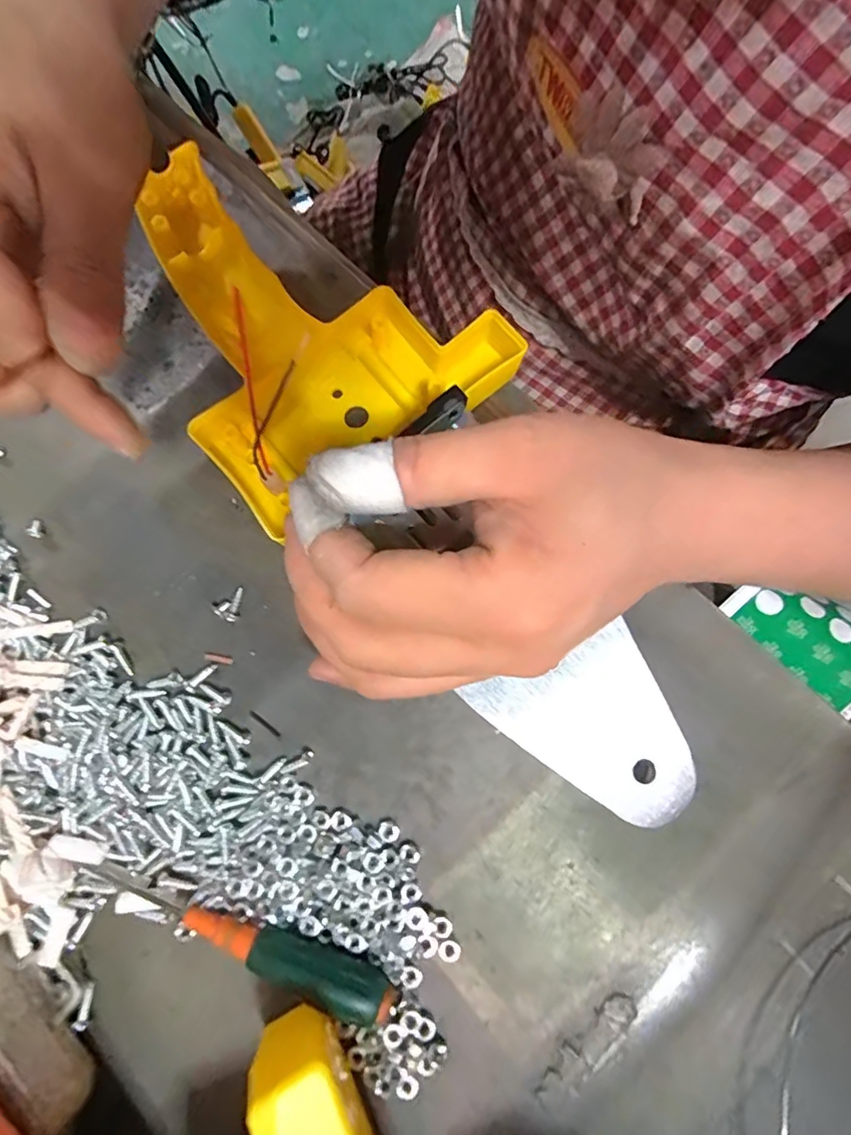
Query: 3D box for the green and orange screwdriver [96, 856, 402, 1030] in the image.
[{"bbox_3d":[-0.064,0.126,0.182,0.110,0.011,0.014,22,80,6],"label":"green and orange screwdriver"}]

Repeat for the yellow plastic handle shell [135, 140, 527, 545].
[{"bbox_3d":[-0.053,-0.108,0.223,0.126,0.036,0.140,-35,80,-7],"label":"yellow plastic handle shell"}]

